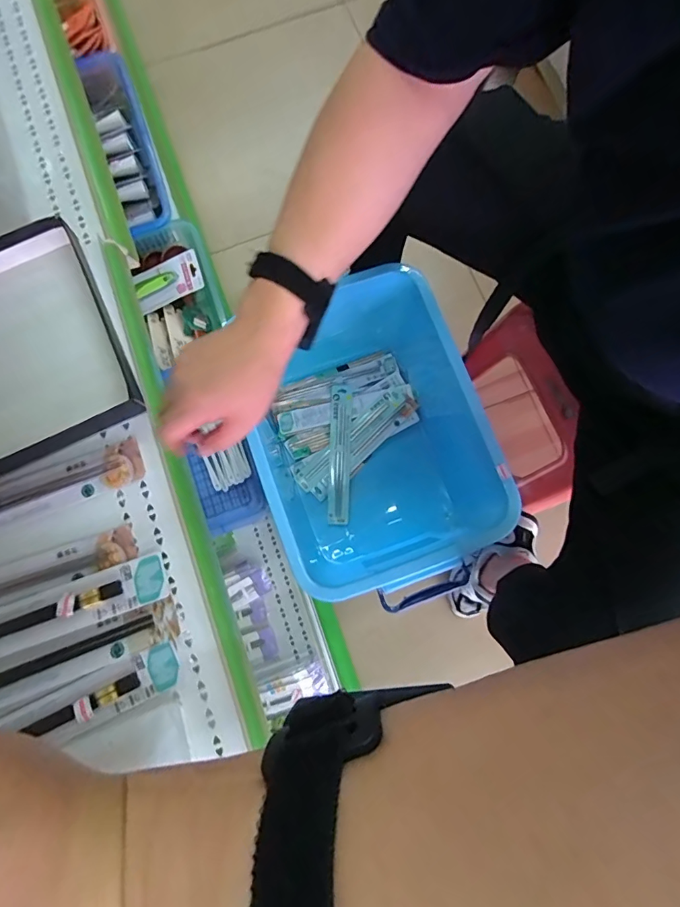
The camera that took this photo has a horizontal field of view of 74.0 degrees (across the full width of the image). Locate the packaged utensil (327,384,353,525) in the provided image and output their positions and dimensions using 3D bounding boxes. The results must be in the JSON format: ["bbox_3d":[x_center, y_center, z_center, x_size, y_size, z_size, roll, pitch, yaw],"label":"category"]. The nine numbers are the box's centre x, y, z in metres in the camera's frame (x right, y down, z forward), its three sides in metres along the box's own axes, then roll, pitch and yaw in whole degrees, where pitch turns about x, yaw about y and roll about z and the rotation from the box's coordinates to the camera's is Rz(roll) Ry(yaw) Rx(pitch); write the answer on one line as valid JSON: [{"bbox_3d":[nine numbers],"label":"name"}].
[{"bbox_3d":[0.000,-0.002,0.971,0.045,0.010,0.301,1,80,1],"label":"packaged utensil"}]

